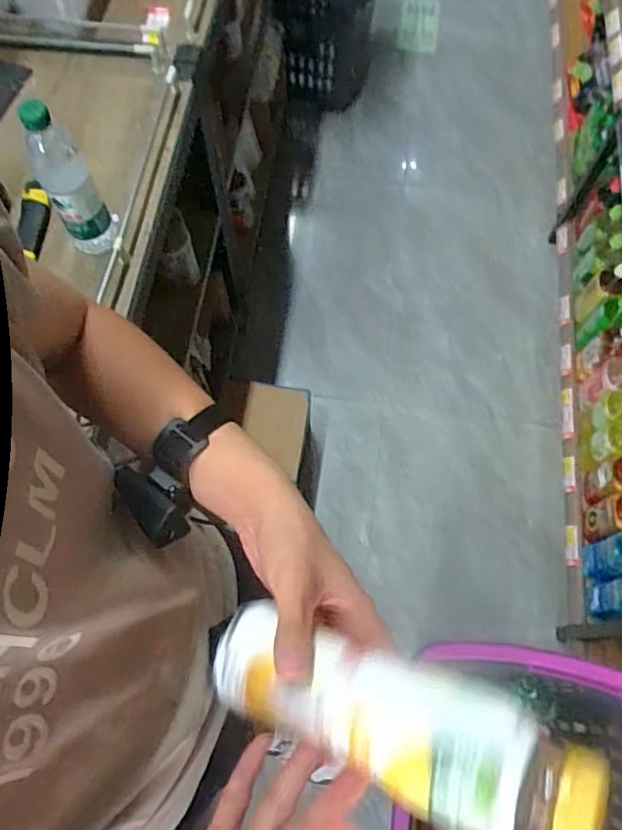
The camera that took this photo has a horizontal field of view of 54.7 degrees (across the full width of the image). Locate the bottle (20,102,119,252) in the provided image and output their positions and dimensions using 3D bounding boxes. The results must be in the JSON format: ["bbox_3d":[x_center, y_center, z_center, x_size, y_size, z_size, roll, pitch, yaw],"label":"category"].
[{"bbox_3d":[-0.298,-0.282,0.751,0.061,0.224,0.055,-34,73,-12],"label":"bottle"}]

